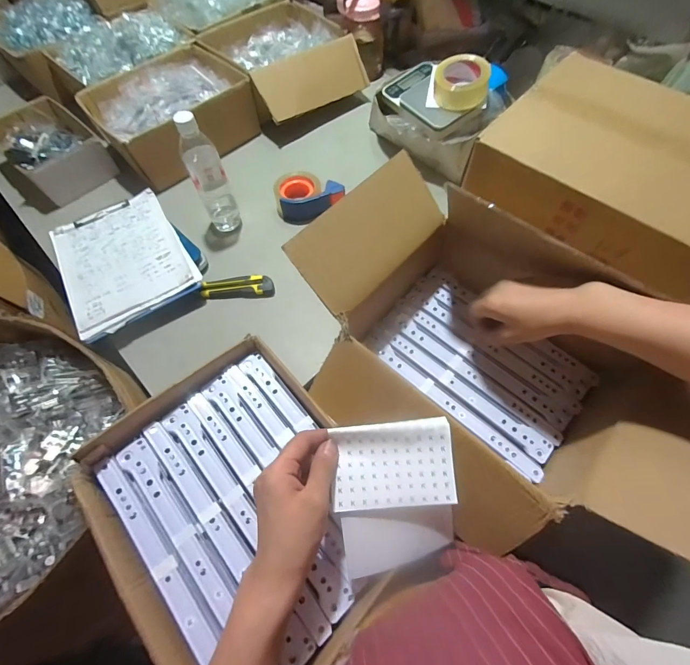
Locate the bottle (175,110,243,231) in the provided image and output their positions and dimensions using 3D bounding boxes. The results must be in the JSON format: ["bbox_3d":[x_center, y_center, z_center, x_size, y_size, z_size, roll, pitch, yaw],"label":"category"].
[{"bbox_3d":[-0.260,-0.294,0.656,0.067,0.229,0.060,-28,65,-12],"label":"bottle"}]

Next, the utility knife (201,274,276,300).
[{"bbox_3d":[-0.204,-0.087,0.660,0.131,0.021,0.040,-2,63,1],"label":"utility knife"}]

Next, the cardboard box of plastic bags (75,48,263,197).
[{"bbox_3d":[-0.409,-0.525,0.830,0.335,0.112,0.286,-38,68,-16],"label":"cardboard box of plastic bags"}]

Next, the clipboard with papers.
[{"bbox_3d":[-0.424,-0.148,0.666,0.233,0.016,0.296,-30,66,-13],"label":"clipboard with papers"}]

